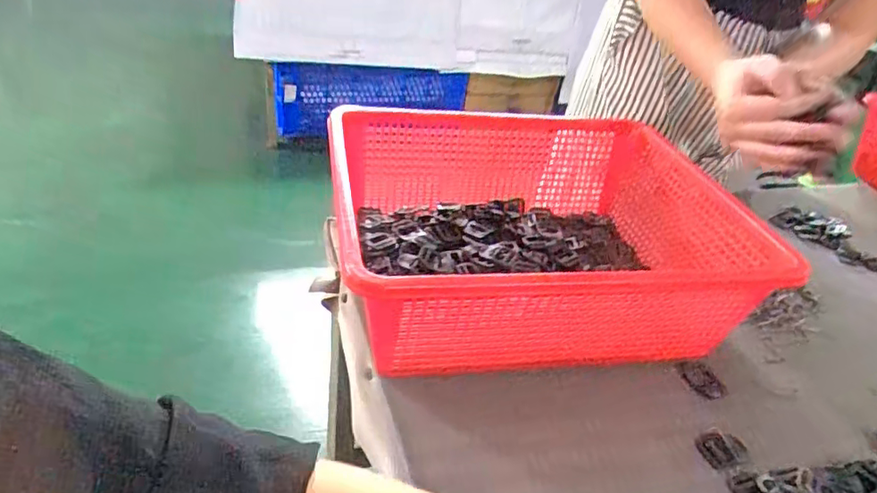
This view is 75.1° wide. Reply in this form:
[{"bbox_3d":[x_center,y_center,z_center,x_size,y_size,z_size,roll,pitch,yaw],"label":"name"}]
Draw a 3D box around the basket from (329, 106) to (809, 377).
[{"bbox_3d":[0.084,-0.023,0.581,0.362,0.138,0.340,-1,35,-14],"label":"basket"}]

